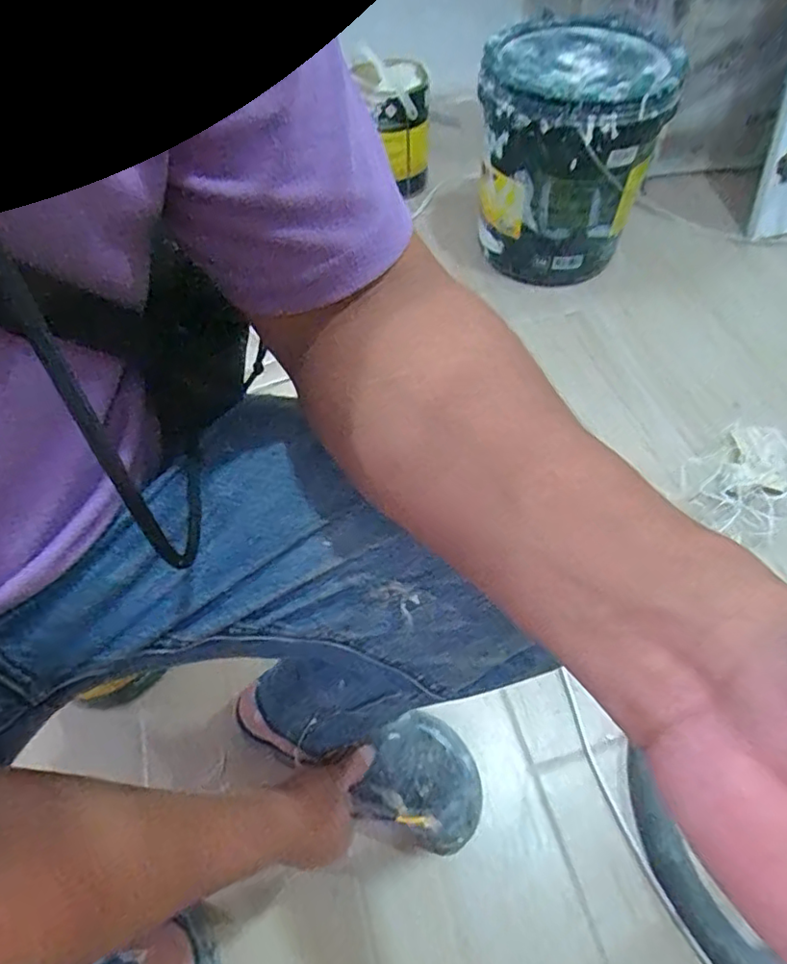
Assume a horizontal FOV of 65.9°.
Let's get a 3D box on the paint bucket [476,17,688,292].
[{"bbox_3d":[0.276,-0.532,1.001,0.275,0.287,0.268,15,57,11],"label":"paint bucket"}]

